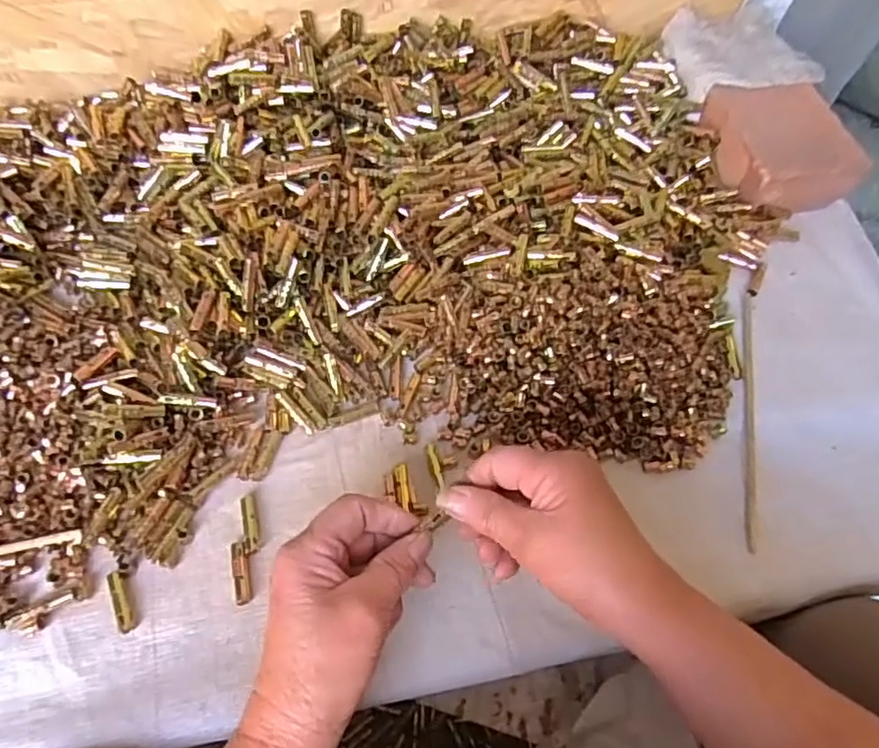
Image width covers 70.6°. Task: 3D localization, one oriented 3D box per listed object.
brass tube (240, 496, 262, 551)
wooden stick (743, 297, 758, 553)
[{"bbox_3d":[-0.130,0.103,0.428,0.010,0.006,0.040,-15,65,-11],"label":"brass tube"},{"bbox_3d":[0.244,0.031,0.486,0.012,0.008,0.219,13,62,3],"label":"wooden stick"}]

